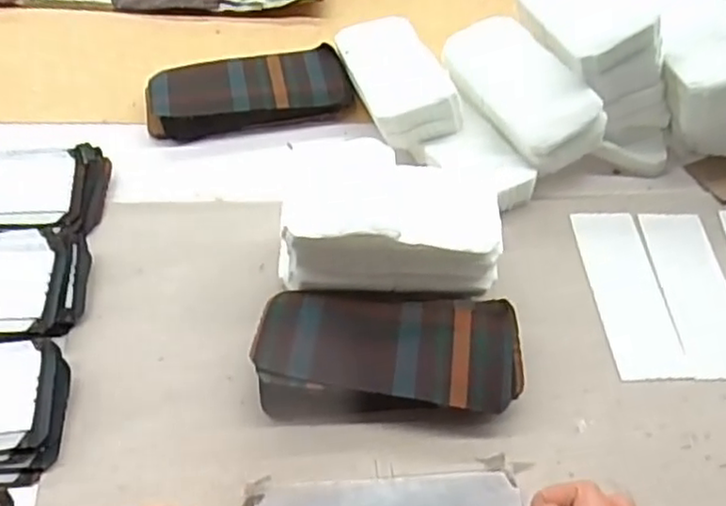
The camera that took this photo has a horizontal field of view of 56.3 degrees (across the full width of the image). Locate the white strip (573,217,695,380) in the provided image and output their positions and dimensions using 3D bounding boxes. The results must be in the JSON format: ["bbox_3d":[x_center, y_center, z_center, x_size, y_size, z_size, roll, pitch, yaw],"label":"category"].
[{"bbox_3d":[0.202,0.028,0.517,0.052,0.004,0.147,-1,54,-5],"label":"white strip"}]

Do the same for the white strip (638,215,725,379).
[{"bbox_3d":[0.255,0.028,0.517,0.054,0.004,0.146,0,54,-5],"label":"white strip"}]

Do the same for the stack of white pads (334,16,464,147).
[{"bbox_3d":[0.026,-0.160,0.592,0.070,0.036,0.148,-15,57,-15],"label":"stack of white pads"}]

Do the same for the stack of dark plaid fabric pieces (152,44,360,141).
[{"bbox_3d":[-0.102,-0.143,0.606,0.174,0.025,0.073,-13,56,-13],"label":"stack of dark plaid fabric pieces"}]

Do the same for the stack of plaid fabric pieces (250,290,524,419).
[{"bbox_3d":[0.017,0.067,0.457,0.171,0.029,0.087,1,54,-4],"label":"stack of plaid fabric pieces"}]

